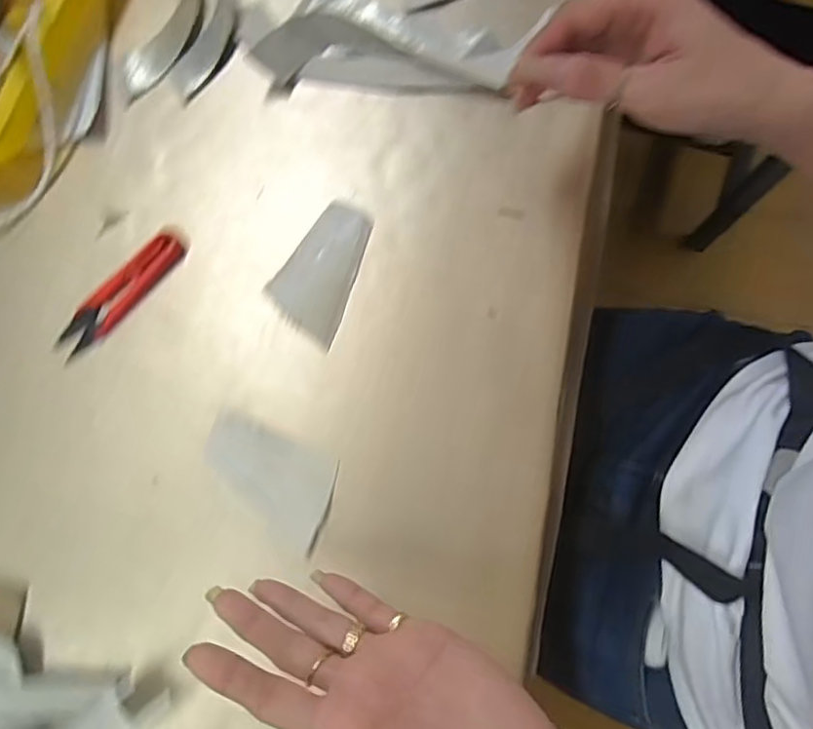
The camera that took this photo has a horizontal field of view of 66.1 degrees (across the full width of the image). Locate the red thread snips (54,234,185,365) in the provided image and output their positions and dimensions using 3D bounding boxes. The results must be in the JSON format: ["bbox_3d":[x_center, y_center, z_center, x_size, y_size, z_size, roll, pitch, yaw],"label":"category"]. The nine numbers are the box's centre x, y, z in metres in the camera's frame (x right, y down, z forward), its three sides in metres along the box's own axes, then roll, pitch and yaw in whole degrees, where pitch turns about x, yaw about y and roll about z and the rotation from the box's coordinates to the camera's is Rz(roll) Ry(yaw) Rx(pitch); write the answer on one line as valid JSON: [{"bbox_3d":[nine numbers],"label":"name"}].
[{"bbox_3d":[-0.185,-0.045,0.403,0.100,0.006,0.025,-44,82,-7],"label":"red thread snips"}]

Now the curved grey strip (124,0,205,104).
[{"bbox_3d":[-0.164,-0.234,0.435,0.033,0.013,0.111,27,81,5],"label":"curved grey strip"}]

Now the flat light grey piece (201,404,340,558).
[{"bbox_3d":[-0.085,0.069,0.380,0.086,0.004,0.059,25,81,5],"label":"flat light grey piece"}]

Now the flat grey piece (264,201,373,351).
[{"bbox_3d":[-0.057,-0.062,0.403,0.050,0.004,0.088,19,80,4],"label":"flat grey piece"}]

